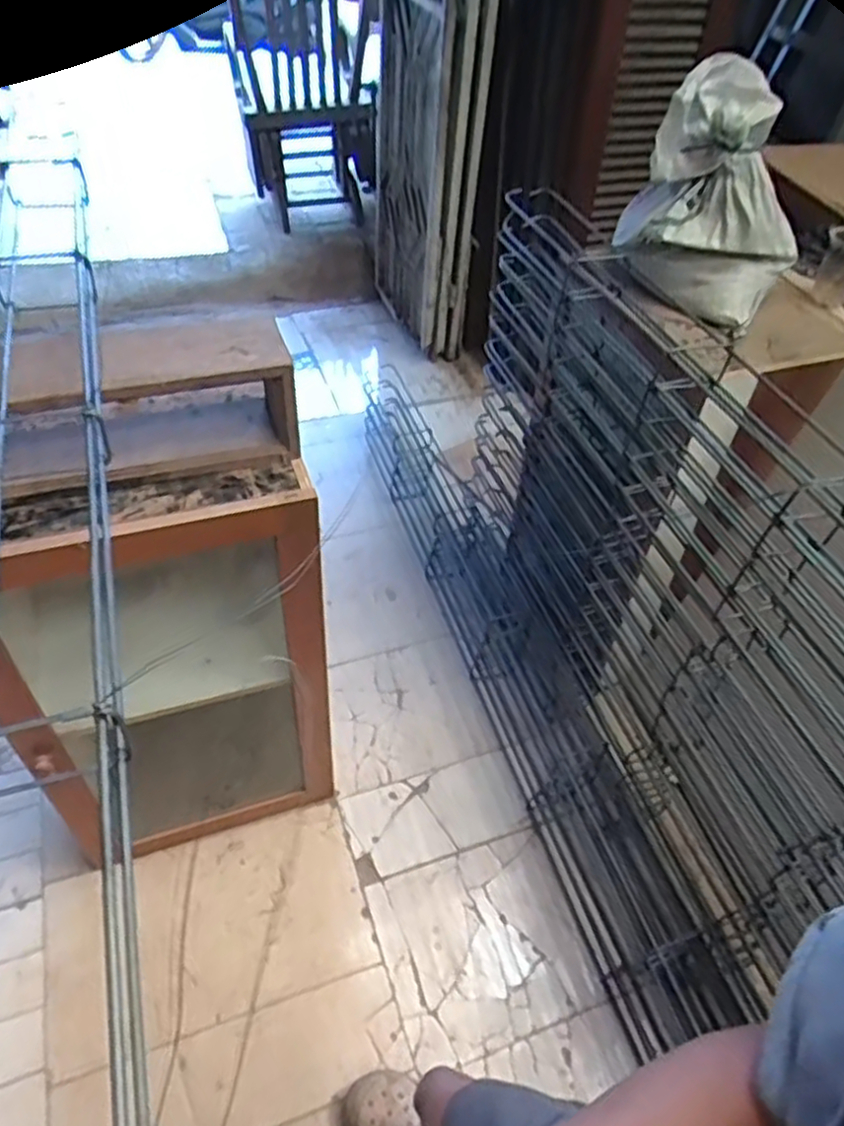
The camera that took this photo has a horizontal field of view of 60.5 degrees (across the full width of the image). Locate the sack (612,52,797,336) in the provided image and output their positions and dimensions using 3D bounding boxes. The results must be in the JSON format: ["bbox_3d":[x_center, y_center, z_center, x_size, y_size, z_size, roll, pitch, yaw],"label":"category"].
[{"bbox_3d":[0.515,-0.641,1.263,0.292,0.330,0.278,19,49,13],"label":"sack"}]

